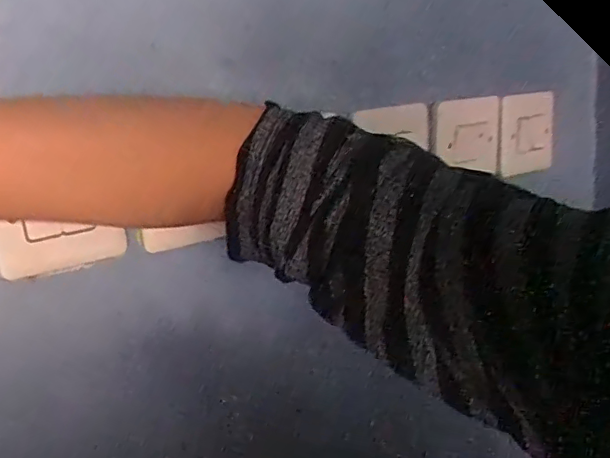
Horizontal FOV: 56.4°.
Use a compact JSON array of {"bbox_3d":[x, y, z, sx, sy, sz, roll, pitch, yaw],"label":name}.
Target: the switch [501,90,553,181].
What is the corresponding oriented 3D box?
[{"bbox_3d":[0.224,-0.095,0.576,0.083,0.081,0.007,-15,22,-33],"label":"switch"}]

